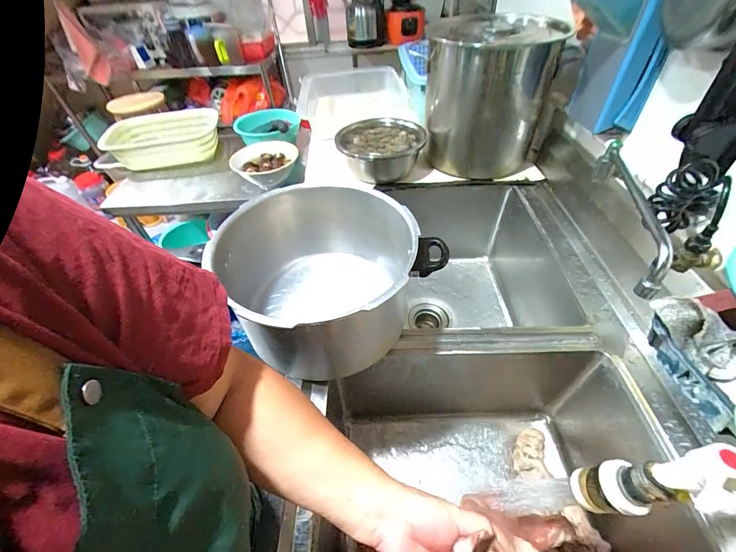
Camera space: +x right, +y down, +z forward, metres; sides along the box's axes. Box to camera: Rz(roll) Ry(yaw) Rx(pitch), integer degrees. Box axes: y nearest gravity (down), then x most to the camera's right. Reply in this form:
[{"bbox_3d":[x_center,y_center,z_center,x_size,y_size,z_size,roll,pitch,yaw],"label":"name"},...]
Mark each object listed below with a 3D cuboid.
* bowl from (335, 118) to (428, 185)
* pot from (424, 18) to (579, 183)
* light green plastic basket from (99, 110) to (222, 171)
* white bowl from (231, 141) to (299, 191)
[{"bbox_3d":[0.037,-0.338,0.881,0.218,0.093,0.219,-3,46,3],"label":"bowl"},{"bbox_3d":[0.306,-0.481,0.869,0.293,0.309,0.326,6,48,11],"label":"pot"},{"bbox_3d":[-0.715,-0.492,1.179,0.364,0.105,0.282,-20,48,-13],"label":"light green plastic basket"},{"bbox_3d":[-0.307,-0.326,0.989,0.176,0.088,0.176,-3,46,3],"label":"white bowl"}]

